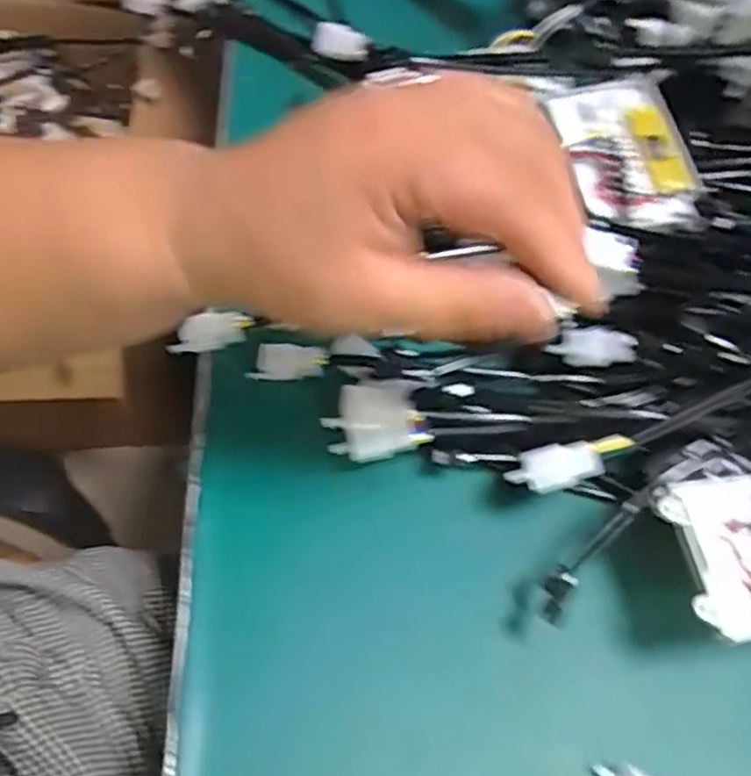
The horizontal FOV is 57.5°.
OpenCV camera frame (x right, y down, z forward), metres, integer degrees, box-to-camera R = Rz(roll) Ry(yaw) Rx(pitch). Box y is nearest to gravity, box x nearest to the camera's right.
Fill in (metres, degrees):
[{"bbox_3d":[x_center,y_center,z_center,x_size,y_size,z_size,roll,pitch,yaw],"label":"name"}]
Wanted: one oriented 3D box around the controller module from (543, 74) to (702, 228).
[{"bbox_3d":[0.135,-0.128,0.368,0.061,0.012,0.108,-2,56,-4],"label":"controller module"}]

